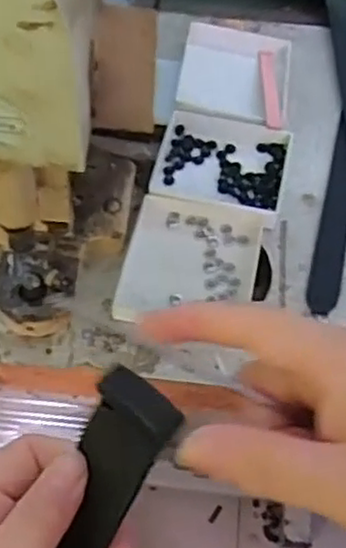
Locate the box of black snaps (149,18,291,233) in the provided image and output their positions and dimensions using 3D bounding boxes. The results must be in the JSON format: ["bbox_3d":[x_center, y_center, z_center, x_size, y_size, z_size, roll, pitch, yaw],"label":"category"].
[{"bbox_3d":[0.063,-0.172,0.777,0.130,0.034,0.273,9,56,4],"label":"box of black snaps"}]

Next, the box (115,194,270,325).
[{"bbox_3d":[0.019,-0.009,0.675,0.120,0.021,0.138,10,56,5],"label":"box"}]

